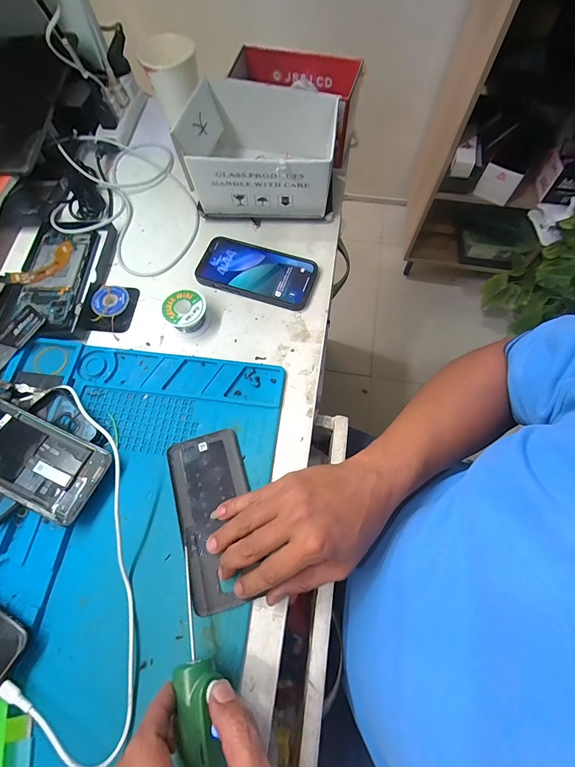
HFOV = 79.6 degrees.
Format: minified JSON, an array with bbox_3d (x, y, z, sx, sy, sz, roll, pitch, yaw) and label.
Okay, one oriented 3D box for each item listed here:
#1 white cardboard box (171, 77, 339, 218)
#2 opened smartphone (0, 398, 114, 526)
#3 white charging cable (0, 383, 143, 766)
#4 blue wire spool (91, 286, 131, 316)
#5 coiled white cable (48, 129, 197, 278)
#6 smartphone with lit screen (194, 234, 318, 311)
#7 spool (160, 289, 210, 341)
[{"bbox_3d":[-0.035,-0.306,0.459,0.185,0.101,0.135,5,68,2],"label":"white cardboard box"},{"bbox_3d":[-0.262,0.070,0.341,0.162,0.006,0.075,23,69,6],"label":"opened smartphone"},{"bbox_3d":[-0.205,0.142,0.325,0.105,0.023,0.341,-13,69,-5],"label":"white charging cable"},{"bbox_3d":[-0.222,-0.105,0.433,0.043,0.008,0.043,12,68,5],"label":"blue wire spool"},{"bbox_3d":[-0.233,-0.269,0.500,0.201,0.036,0.279,-9,68,-3],"label":"coiled white cable"},{"bbox_3d":[-0.041,-0.145,0.449,0.151,0.013,0.078,16,69,7],"label":"smartphone with lit screen"},{"bbox_3d":[-0.122,-0.087,0.418,0.055,0.028,0.050,0,68,0],"label":"spool"}]

